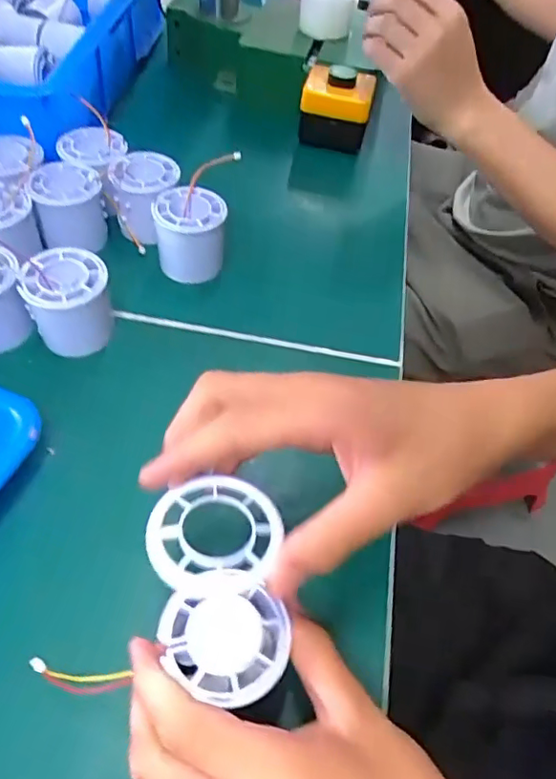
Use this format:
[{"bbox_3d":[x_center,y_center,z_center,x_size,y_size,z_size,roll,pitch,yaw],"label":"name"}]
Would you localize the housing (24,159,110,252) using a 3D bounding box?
[{"bbox_3d":[-0.168,-0.145,0.453,0.051,0.055,0.051,3,52,-4],"label":"housing"}]

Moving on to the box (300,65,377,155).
[{"bbox_3d":[0.061,-0.298,0.593,0.071,0.061,0.068,11,52,3],"label":"box"}]

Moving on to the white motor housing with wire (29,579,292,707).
[{"bbox_3d":[-0.049,0.114,0.242,0.107,0.025,0.044,-12,53,4],"label":"white motor housing with wire"}]

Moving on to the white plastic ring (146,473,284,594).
[{"bbox_3d":[-0.027,0.060,0.239,0.056,0.008,0.054,3,52,-4],"label":"white plastic ring"}]

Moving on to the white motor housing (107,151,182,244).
[{"bbox_3d":[-0.107,-0.157,0.464,0.055,0.050,0.060,-5,53,-10],"label":"white motor housing"}]

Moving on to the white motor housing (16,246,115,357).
[{"bbox_3d":[-0.141,-0.056,0.385,0.055,0.054,0.060,-14,55,-16],"label":"white motor housing"}]

